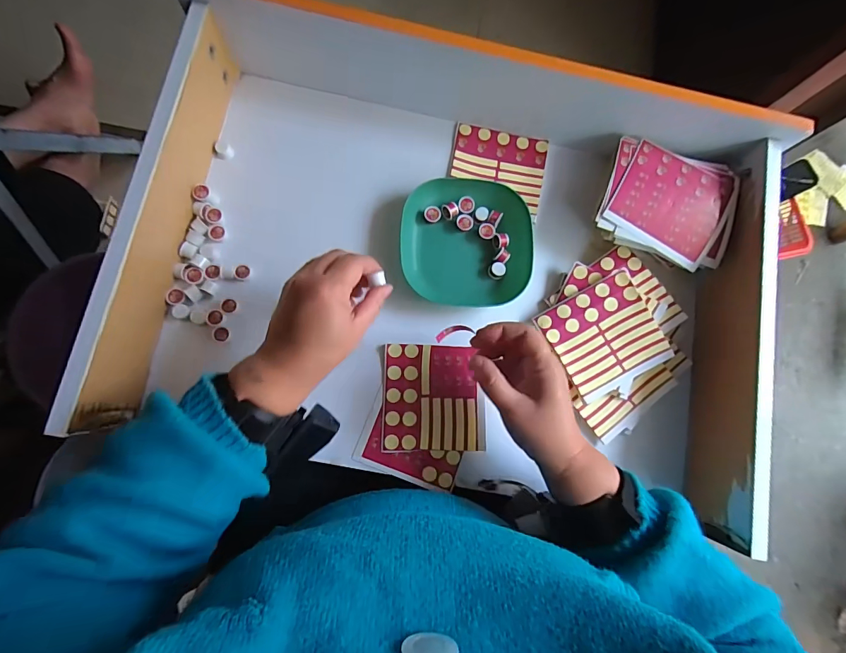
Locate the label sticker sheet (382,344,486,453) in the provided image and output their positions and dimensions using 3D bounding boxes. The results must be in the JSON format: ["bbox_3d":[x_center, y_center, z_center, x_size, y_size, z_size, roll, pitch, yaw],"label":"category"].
[{"bbox_3d":[0.012,0.071,0.399,0.101,0.009,0.103,2,81,-5],"label":"label sticker sheet"}]

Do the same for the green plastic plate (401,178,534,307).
[{"bbox_3d":[0.046,-0.092,0.421,0.134,0.026,0.135,0,82,-5],"label":"green plastic plate"}]

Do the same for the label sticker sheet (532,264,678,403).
[{"bbox_3d":[0.191,0.011,0.409,0.106,0.007,0.107,-30,86,1],"label":"label sticker sheet"}]

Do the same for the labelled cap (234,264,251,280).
[{"bbox_3d":[-0.181,-0.054,0.396,0.015,0.005,0.014,1,82,-5],"label":"labelled cap"}]

